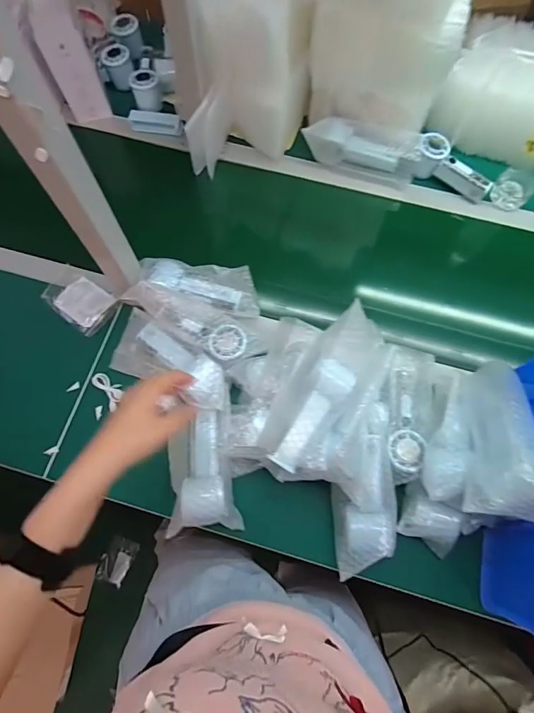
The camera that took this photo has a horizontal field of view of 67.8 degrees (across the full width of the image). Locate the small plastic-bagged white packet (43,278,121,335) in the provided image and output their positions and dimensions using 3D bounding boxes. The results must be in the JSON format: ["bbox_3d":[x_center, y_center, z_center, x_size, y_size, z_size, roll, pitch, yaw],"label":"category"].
[{"bbox_3d":[-0.321,-0.097,0.678,0.130,0.031,0.079,36,76,11],"label":"small plastic-bagged white packet"}]

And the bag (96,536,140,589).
[{"bbox_3d":[-0.464,0.628,1.231,0.088,0.024,0.124,23,74,7],"label":"bag"}]

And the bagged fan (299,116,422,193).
[{"bbox_3d":[0.182,-0.383,0.753,0.223,0.069,0.069,11,73,4],"label":"bagged fan"}]

